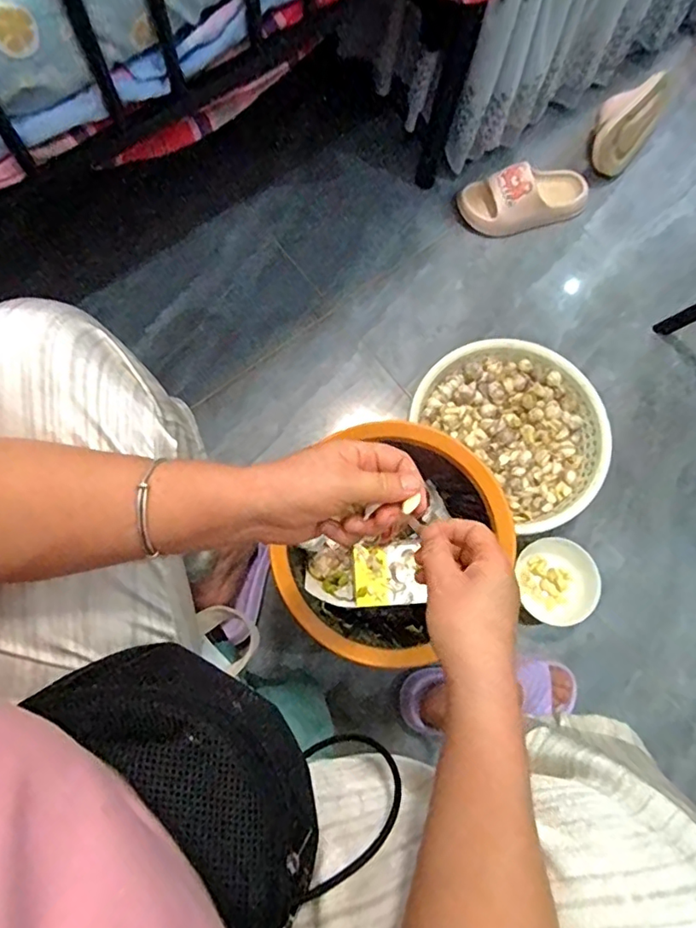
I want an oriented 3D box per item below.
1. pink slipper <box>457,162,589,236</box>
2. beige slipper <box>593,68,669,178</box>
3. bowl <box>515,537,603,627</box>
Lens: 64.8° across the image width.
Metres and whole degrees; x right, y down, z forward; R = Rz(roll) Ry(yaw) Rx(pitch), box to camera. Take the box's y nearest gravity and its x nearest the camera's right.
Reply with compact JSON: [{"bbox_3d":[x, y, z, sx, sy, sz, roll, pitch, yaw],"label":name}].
[{"bbox_3d":[0.322,-0.483,0.990,0.234,0.072,0.096,-12,75,-4],"label":"pink slipper"},{"bbox_3d":[0.518,-0.627,1.017,0.215,0.110,0.058,-46,49,-13],"label":"beige slipper"},{"bbox_3d":[0.312,0.173,0.814,0.104,0.051,0.126,-10,75,-3],"label":"bowl"}]

